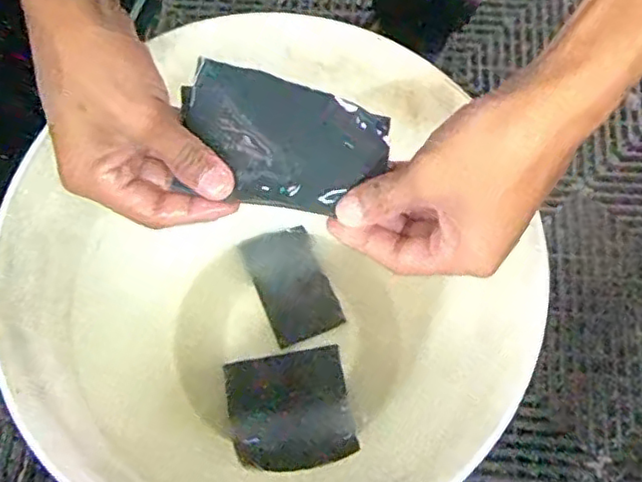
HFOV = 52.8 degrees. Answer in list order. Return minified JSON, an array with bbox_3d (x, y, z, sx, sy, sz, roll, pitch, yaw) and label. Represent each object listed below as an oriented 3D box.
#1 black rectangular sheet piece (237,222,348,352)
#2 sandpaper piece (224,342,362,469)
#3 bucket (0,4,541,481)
[{"bbox_3d":[-0.030,0.042,0.650,0.068,0.011,0.114,-22,73,-9],"label":"black rectangular sheet piece"},{"bbox_3d":[-0.030,0.156,0.598,0.110,0.012,0.104,-11,69,-2],"label":"sandpaper piece"},{"bbox_3d":[-0.021,0.075,0.502,0.311,0.322,0.283,0,71,-1],"label":"bucket"}]

